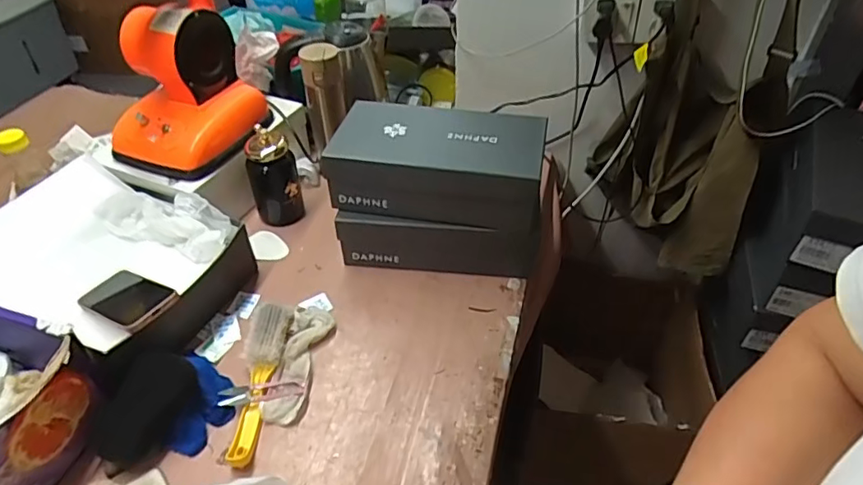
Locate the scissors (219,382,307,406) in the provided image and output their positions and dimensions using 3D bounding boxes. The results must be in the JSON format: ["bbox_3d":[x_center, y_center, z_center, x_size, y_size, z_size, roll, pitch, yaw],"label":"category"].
[{"bbox_3d":[-0.213,0.189,0.705,0.100,0.009,0.025,-2,55,-12],"label":"scissors"}]

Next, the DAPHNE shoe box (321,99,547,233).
[{"bbox_3d":[0.009,-0.118,0.820,0.298,0.101,0.158,6,43,6],"label":"DAPHNE shoe box"}]

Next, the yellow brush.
[{"bbox_3d":[-0.221,0.173,0.719,0.052,0.041,0.231,0,43,0],"label":"yellow brush"}]

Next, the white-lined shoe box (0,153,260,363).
[{"bbox_3d":[-0.465,0.030,0.810,0.329,0.130,0.247,17,46,18],"label":"white-lined shoe box"}]

